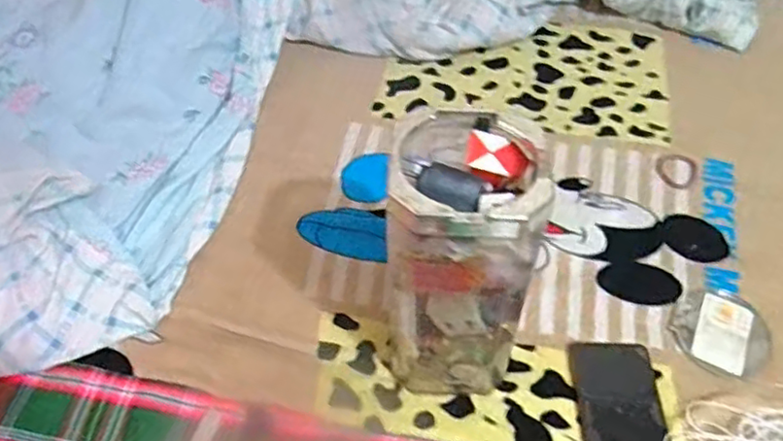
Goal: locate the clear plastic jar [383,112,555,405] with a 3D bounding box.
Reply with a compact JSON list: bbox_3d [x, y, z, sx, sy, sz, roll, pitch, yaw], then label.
[{"bbox_3d":[0.060,0.037,0.540,0.113,0.262,0.130,11,56,8],"label":"clear plastic jar"}]

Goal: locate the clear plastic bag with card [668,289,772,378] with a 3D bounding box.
[{"bbox_3d":[0.335,0.114,0.652,0.090,0.011,0.087,39,64,24],"label":"clear plastic bag with card"}]

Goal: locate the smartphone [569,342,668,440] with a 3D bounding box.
[{"bbox_3d":[0.213,0.186,0.590,0.075,0.012,0.162,1,55,1],"label":"smartphone"}]

